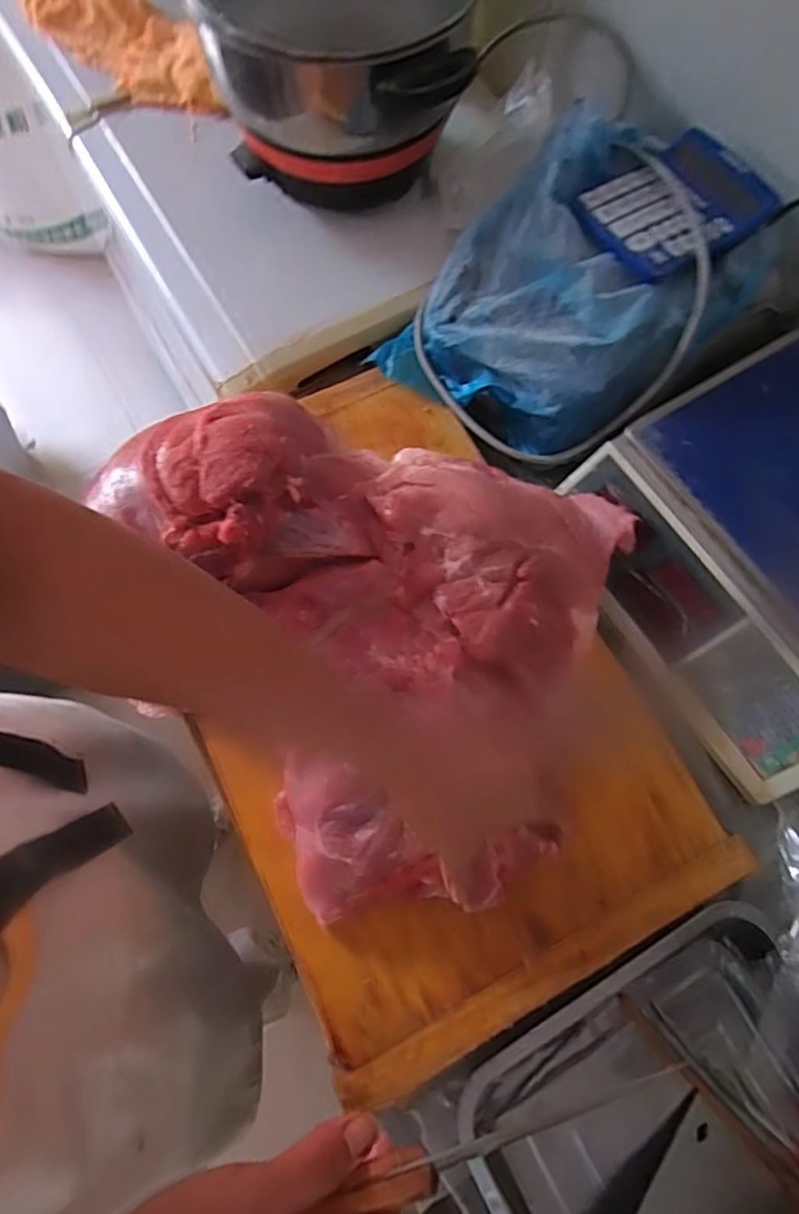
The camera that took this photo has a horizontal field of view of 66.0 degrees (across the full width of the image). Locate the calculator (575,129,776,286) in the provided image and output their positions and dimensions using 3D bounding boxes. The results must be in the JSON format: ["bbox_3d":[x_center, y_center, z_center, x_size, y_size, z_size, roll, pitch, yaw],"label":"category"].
[{"bbox_3d":[0.248,-0.358,0.549,0.150,0.014,0.113,-32,74,-10],"label":"calculator"}]

